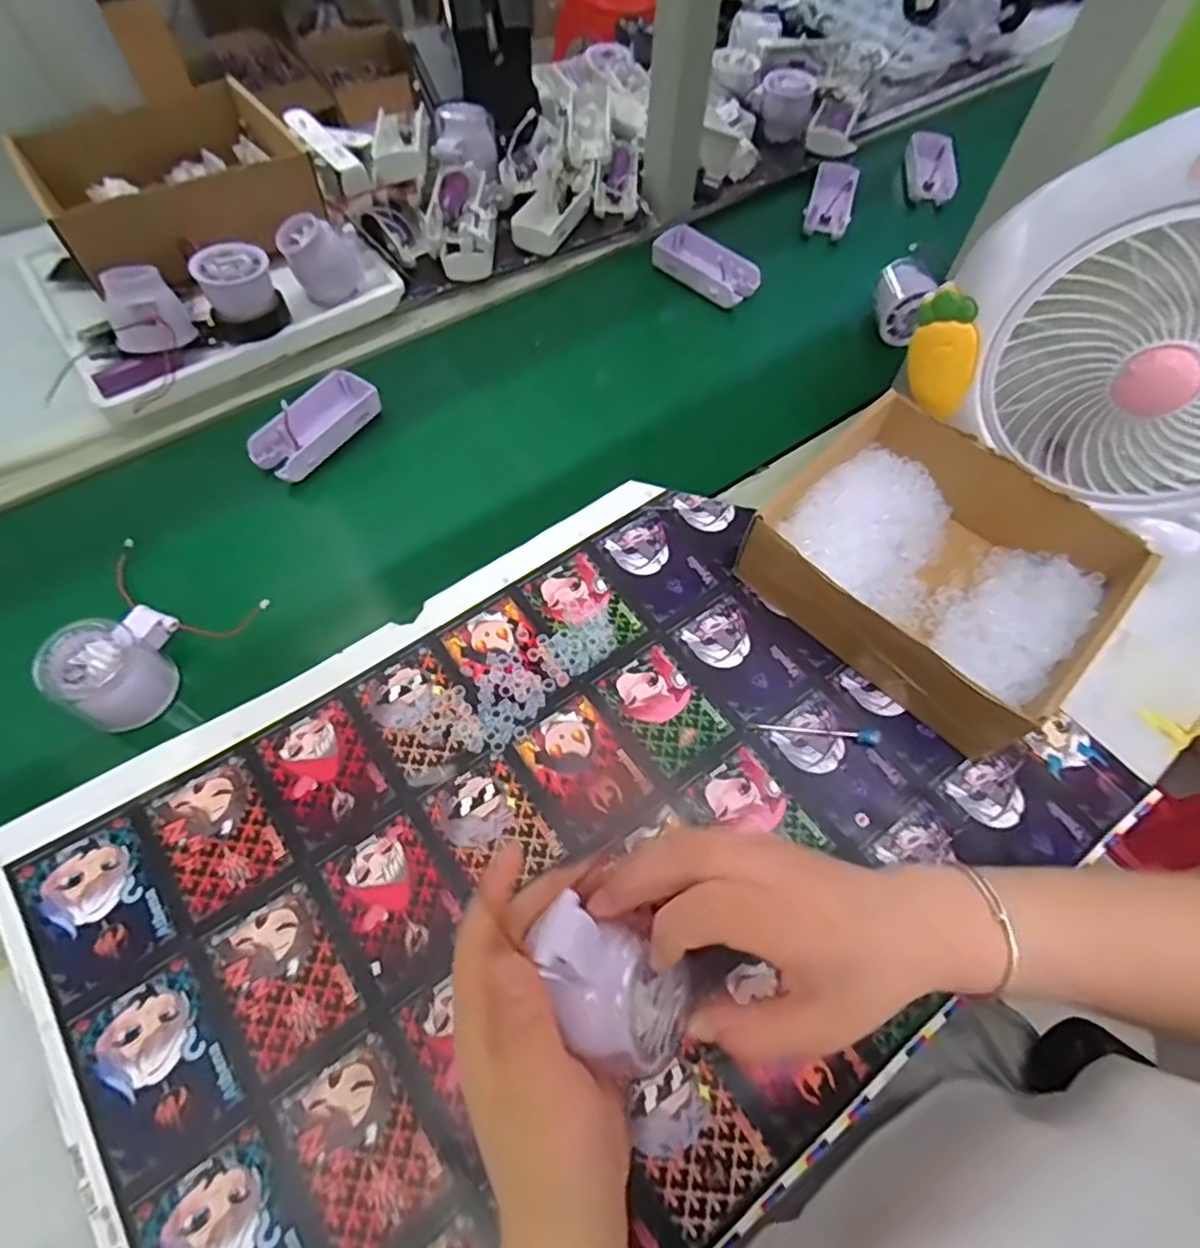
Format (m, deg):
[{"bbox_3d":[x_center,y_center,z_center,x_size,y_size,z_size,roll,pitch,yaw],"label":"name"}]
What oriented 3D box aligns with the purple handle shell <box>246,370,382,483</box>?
[{"bbox_3d":[-0.238,-0.166,0.552,0.054,0.027,0.110,30,66,13],"label":"purple handle shell"}]

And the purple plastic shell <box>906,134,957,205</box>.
[{"bbox_3d":[0.380,-0.521,0.748,0.040,0.033,0.093,2,62,-4],"label":"purple plastic shell"}]

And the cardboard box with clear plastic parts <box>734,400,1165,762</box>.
[{"bbox_3d":[0.229,-0.041,0.459,0.176,0.071,0.220,-40,71,-19],"label":"cardboard box with clear plastic parts"}]

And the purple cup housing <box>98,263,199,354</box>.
[{"bbox_3d":[-0.362,-0.247,0.522,0.056,0.048,0.055,-31,68,-16],"label":"purple cup housing"}]

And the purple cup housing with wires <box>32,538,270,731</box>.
[{"bbox_3d":[-0.325,0.005,0.441,0.099,0.064,0.114,19,64,8],"label":"purple cup housing with wires"}]

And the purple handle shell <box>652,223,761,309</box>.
[{"bbox_3d":[0.105,-0.362,0.663,0.110,0.031,0.045,38,68,16],"label":"purple handle shell"}]

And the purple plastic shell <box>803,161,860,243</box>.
[{"bbox_3d":[0.249,-0.456,0.704,0.048,0.035,0.091,19,62,5],"label":"purple plastic shell"}]

